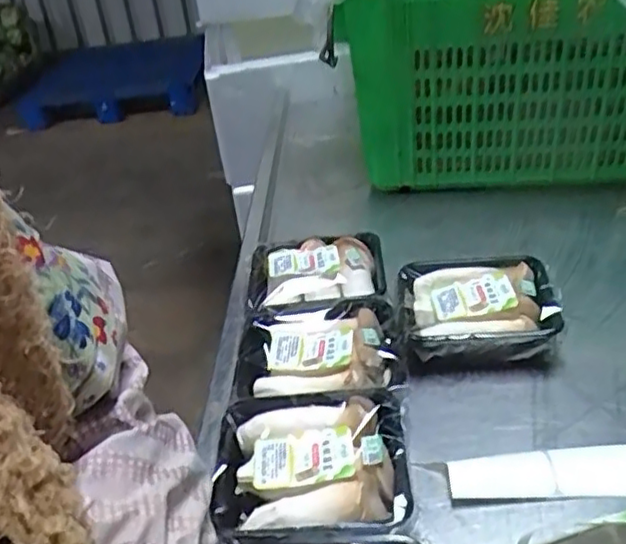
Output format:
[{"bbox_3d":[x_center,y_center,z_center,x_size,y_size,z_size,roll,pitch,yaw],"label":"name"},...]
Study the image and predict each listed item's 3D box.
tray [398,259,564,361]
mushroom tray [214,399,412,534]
[{"bbox_3d":[0.173,0.040,0.712,0.161,0.046,0.149,-2,33,9],"label":"tray"},{"bbox_3d":[-0.002,0.162,0.553,0.160,0.033,0.151,-4,33,7],"label":"mushroom tray"}]

